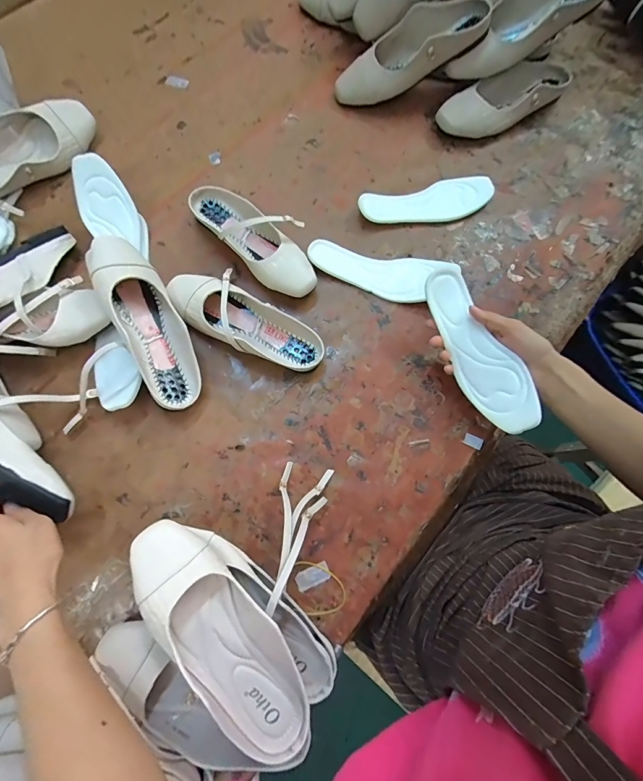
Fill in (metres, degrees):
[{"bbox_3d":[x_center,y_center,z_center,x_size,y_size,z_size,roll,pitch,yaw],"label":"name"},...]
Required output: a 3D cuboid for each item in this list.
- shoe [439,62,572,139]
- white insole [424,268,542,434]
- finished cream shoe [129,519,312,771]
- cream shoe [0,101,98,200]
[{"bbox_3d":[0.320,-0.493,0.606,0.238,0.075,0.070,-22,75,-9],"label":"shoe"},{"bbox_3d":[0.187,-0.050,0.440,0.068,0.022,0.214,-34,73,33],"label":"white insole"},{"bbox_3d":[-0.094,0.228,0.330,0.088,0.048,0.238,-42,78,-13],"label":"finished cream shoe"},{"bbox_3d":[-0.453,-0.368,0.551,0.073,0.064,0.234,41,76,10],"label":"cream shoe"}]

